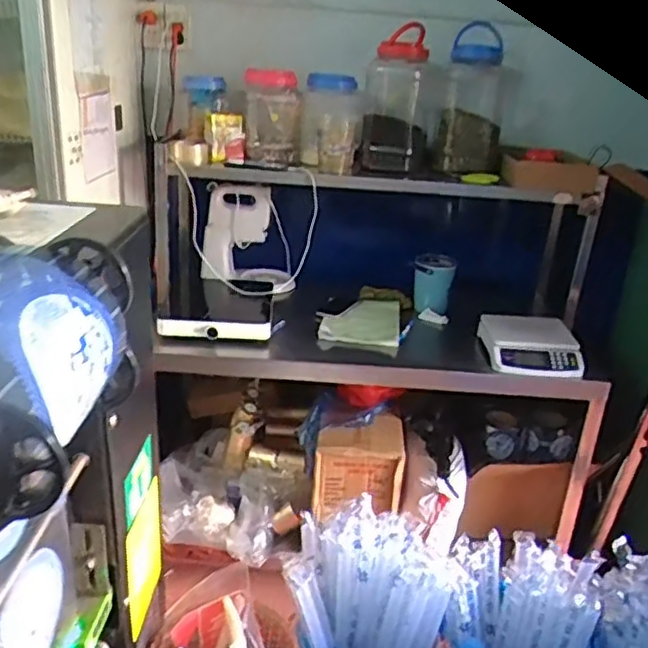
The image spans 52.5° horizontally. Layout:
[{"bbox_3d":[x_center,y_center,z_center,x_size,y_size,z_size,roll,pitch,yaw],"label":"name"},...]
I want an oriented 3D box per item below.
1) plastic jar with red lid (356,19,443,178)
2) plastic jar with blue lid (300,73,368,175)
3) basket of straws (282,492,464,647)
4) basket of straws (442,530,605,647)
[{"bbox_3d":[0.199,-0.564,1.708,0.204,0.327,0.178,8,23,9],"label":"plastic jar with red lid"},{"bbox_3d":[0.024,-0.536,1.759,0.162,0.245,0.174,4,23,-2],"label":"plastic jar with blue lid"},{"bbox_3d":[0.039,0.336,0.655,0.144,0.267,0.153,-15,30,-38],"label":"basket of straws"},{"bbox_3d":[0.186,0.351,0.671,0.150,0.227,0.134,12,24,18],"label":"basket of straws"}]

